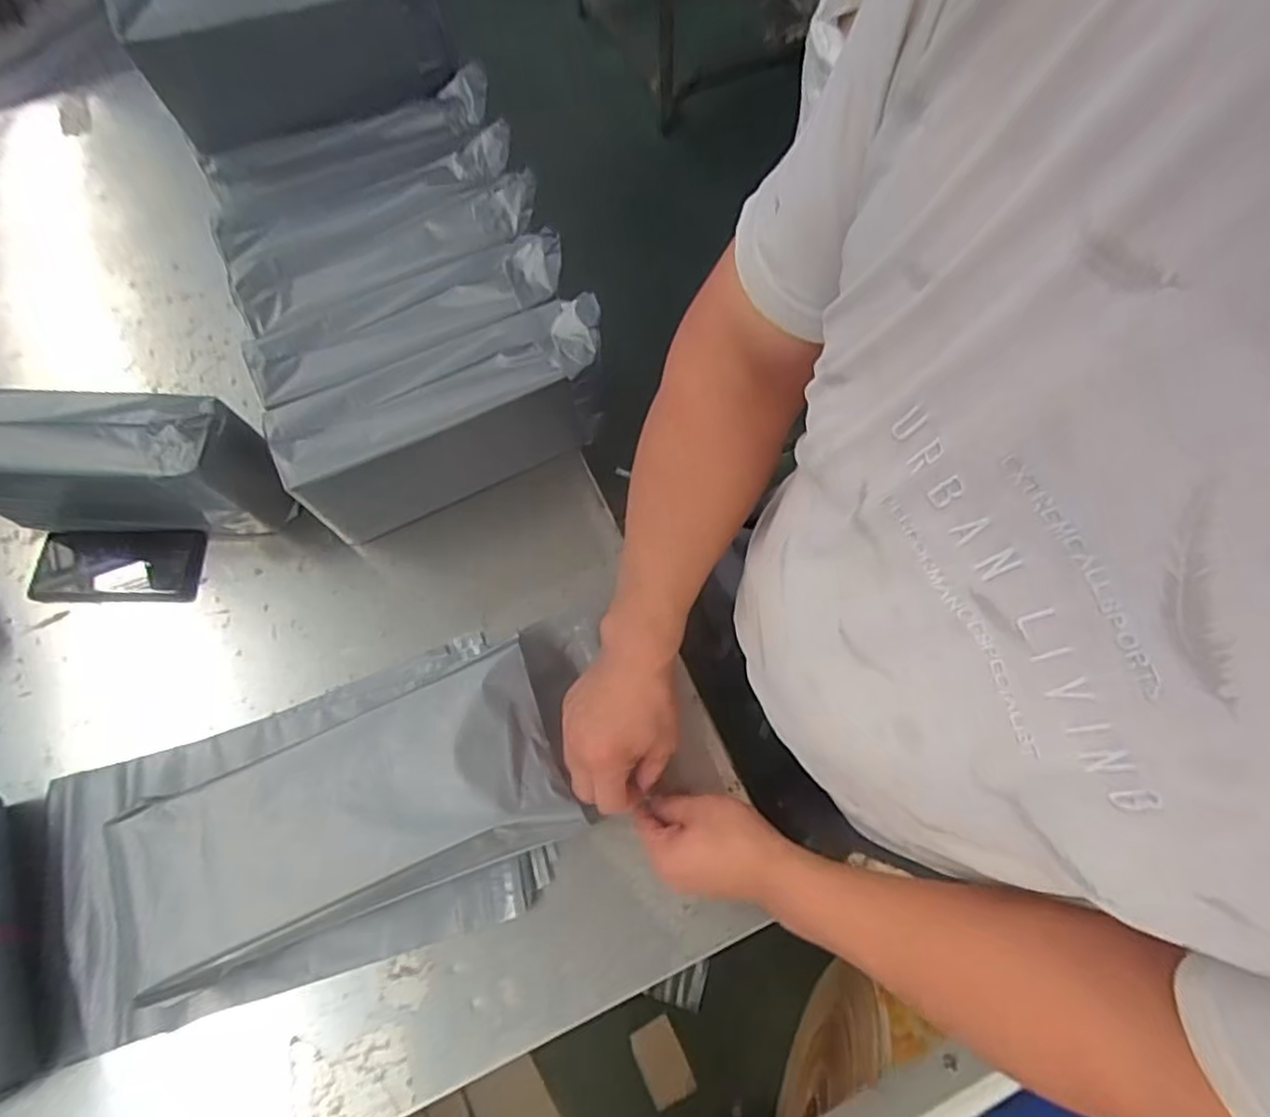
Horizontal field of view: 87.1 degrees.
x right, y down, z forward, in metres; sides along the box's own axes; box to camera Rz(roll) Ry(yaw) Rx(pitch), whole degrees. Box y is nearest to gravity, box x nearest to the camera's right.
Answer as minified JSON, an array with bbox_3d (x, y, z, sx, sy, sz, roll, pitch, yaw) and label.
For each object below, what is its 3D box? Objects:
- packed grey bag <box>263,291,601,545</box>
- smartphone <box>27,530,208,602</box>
[{"bbox_3d":[-0.184,-0.139,0.692,0.316,0.156,0.092,-24,70,-7],"label":"packed grey bag"},{"bbox_3d":[-0.546,0.008,0.708,0.157,0.007,0.077,0,82,-9],"label":"smartphone"}]

